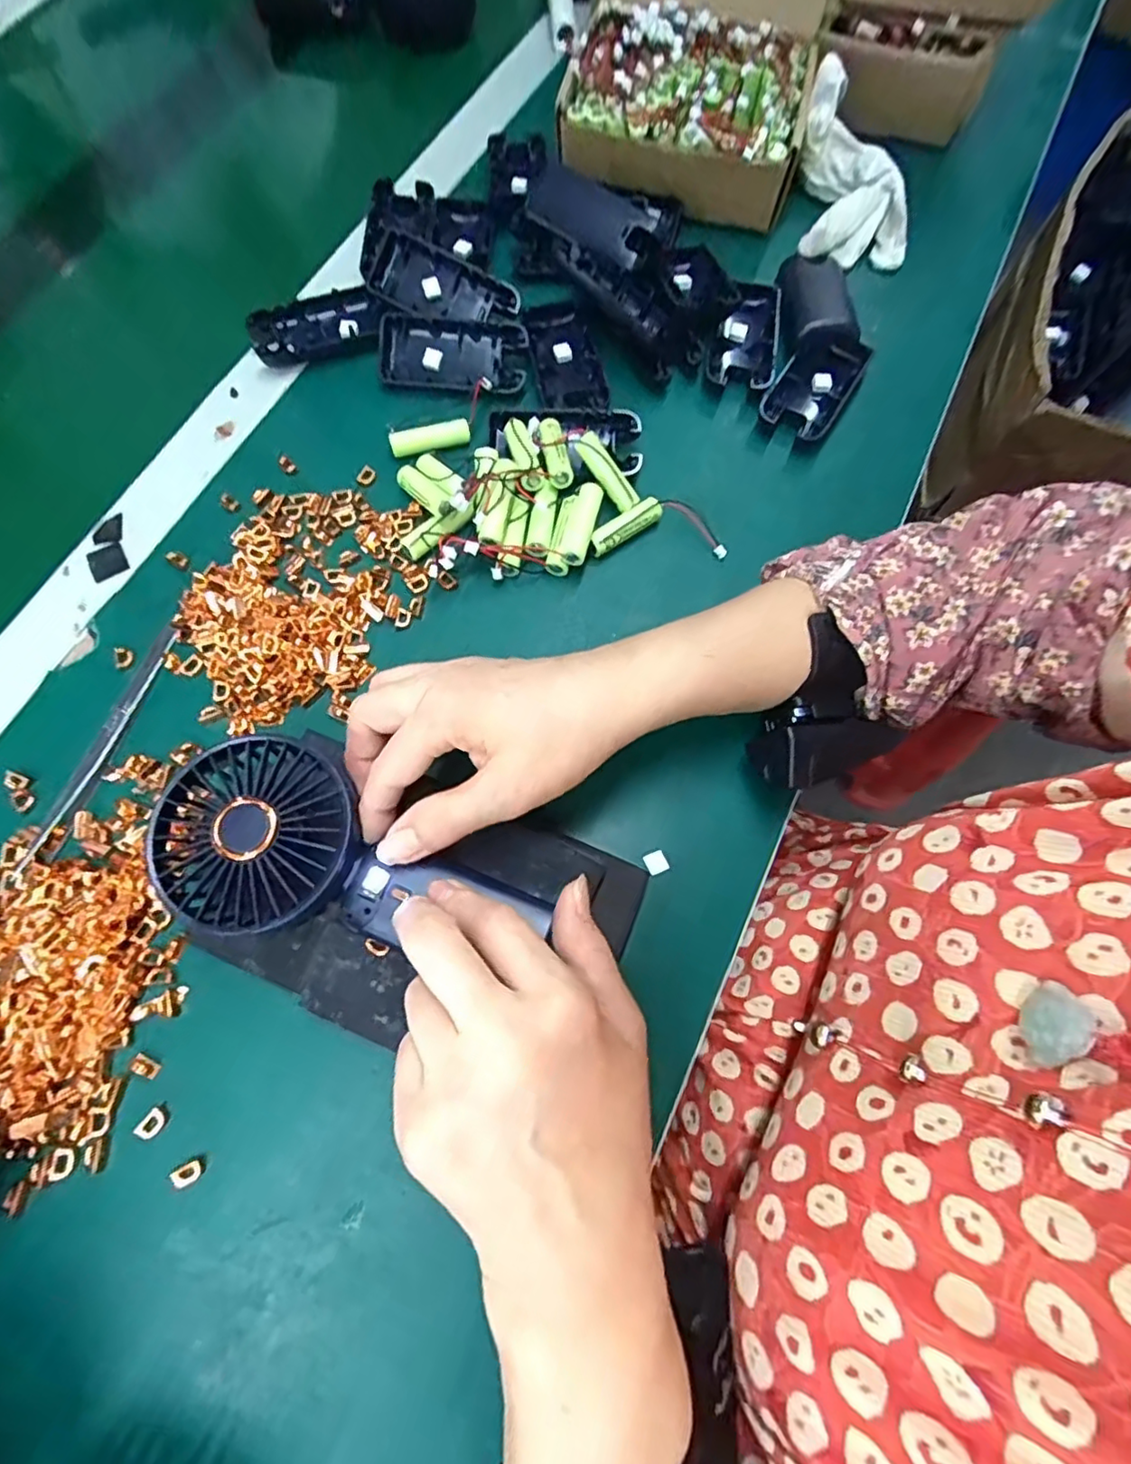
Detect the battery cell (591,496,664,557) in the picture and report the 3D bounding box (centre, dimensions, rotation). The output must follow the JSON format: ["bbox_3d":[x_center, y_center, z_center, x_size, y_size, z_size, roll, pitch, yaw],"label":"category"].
[{"bbox_3d":[0.035,-0.121,0.369,0.050,0.014,0.014,-38,75,-10],"label":"battery cell"}]

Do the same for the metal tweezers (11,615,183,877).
[{"bbox_3d":[-0.239,0.003,0.326,0.017,0.004,0.145,17,74,7],"label":"metal tweezers"}]

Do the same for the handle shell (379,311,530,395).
[{"bbox_3d":[-0.073,-0.242,0.397,0.092,0.014,0.045,11,73,5],"label":"handle shell"}]

